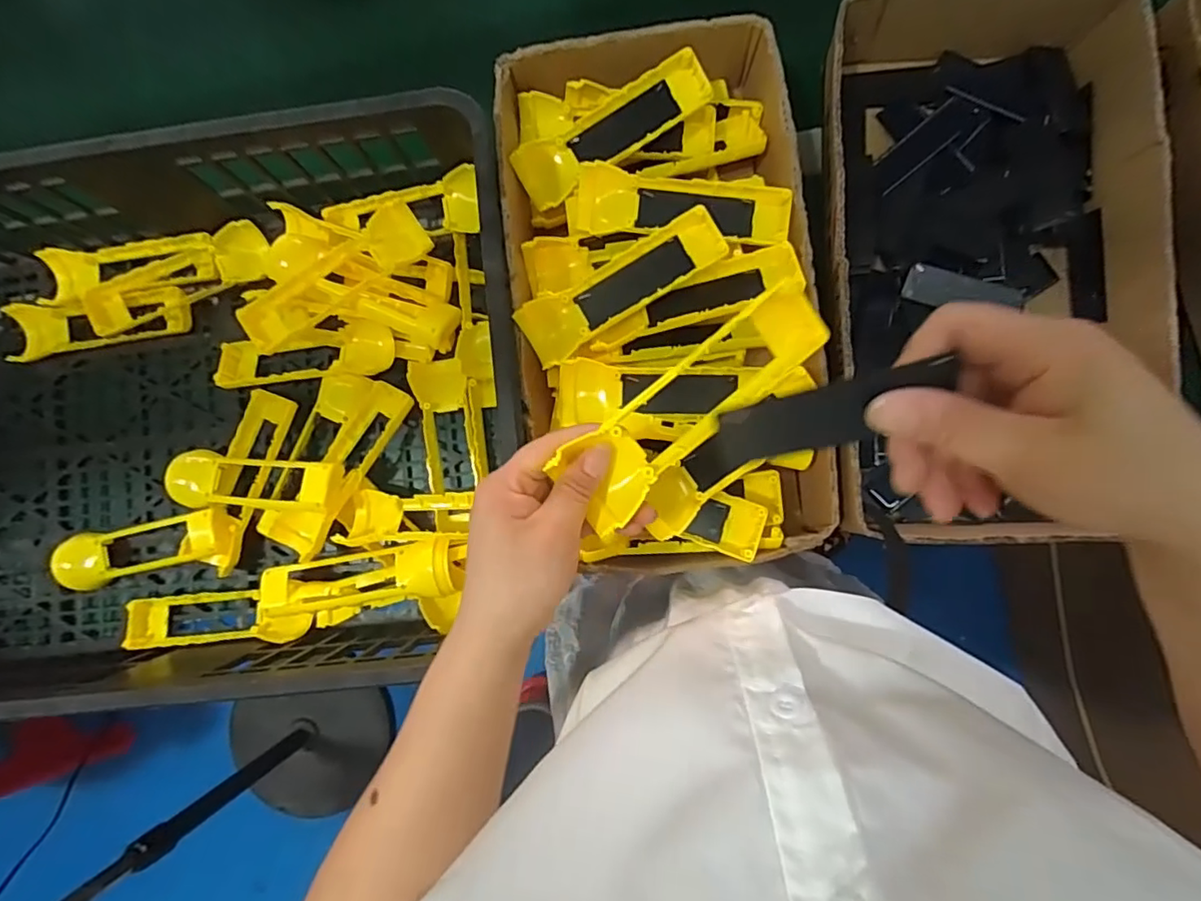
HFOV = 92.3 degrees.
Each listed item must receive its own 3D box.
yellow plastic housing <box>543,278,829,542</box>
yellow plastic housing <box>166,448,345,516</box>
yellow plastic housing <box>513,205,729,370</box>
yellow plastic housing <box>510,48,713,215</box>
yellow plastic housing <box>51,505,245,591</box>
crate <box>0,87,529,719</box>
[{"bbox_3d":[0.049,-0.026,0.308,0.162,0.029,0.047,-43,86,-2],"label":"yellow plastic housing"},{"bbox_3d":[-0.299,0.031,0.505,0.171,0.041,0.056,2,87,16],"label":"yellow plastic housing"},{"bbox_3d":[0.015,-0.127,0.441,0.162,0.019,0.049,-33,86,1],"label":"yellow plastic housing"},{"bbox_3d":[0.010,-0.259,0.470,0.162,0.033,0.051,-33,86,1],"label":"yellow plastic housing"},{"bbox_3d":[-0.403,0.089,0.520,0.177,0.039,0.057,-7,87,3],"label":"yellow plastic housing"},{"bbox_3d":[-0.367,-0.022,0.495,0.596,0.175,0.409,-7,87,3],"label":"crate"}]

